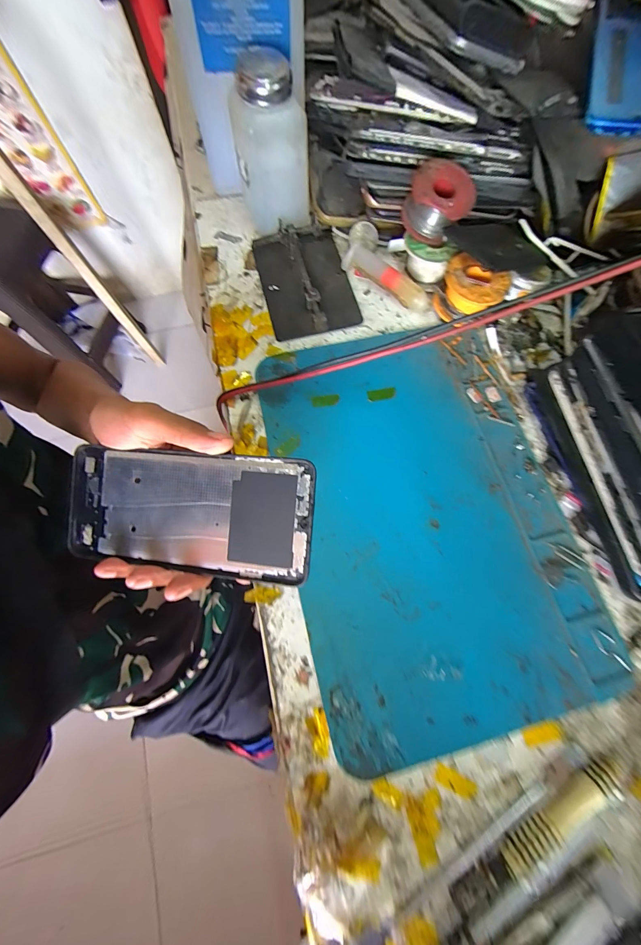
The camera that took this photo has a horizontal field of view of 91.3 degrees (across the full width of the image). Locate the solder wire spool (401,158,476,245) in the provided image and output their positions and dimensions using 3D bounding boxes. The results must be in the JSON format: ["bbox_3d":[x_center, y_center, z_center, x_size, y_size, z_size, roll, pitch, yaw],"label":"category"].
[{"bbox_3d":[0.099,-0.229,0.264,0.053,0.035,0.053,0,73,-1],"label":"solder wire spool"}]

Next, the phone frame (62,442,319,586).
[{"bbox_3d":[-0.084,0.023,0.193,0.159,0.004,0.070,4,90,10],"label":"phone frame"}]

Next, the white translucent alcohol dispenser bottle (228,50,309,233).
[{"bbox_3d":[-0.042,-0.270,0.270,0.058,0.098,0.057,-14,74,-5],"label":"white translucent alcohol dispenser bottle"}]

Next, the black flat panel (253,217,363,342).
[{"bbox_3d":[-0.014,-0.178,0.287,0.078,0.013,0.117,-14,74,-5],"label":"black flat panel"}]

